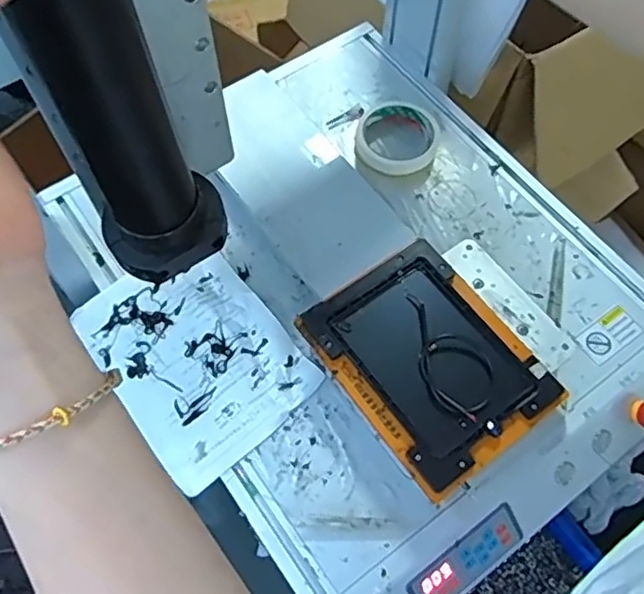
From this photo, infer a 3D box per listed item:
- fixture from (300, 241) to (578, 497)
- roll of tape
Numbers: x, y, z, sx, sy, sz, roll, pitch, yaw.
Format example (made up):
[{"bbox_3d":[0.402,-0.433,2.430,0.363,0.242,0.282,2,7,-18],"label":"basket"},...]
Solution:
[{"bbox_3d":[0.092,0.050,0.554,0.150,0.018,0.195,-33,68,-15],"label":"fixture"},{"bbox_3d":[0.083,-0.180,0.708,0.093,0.024,0.100,0,64,0],"label":"roll of tape"}]

